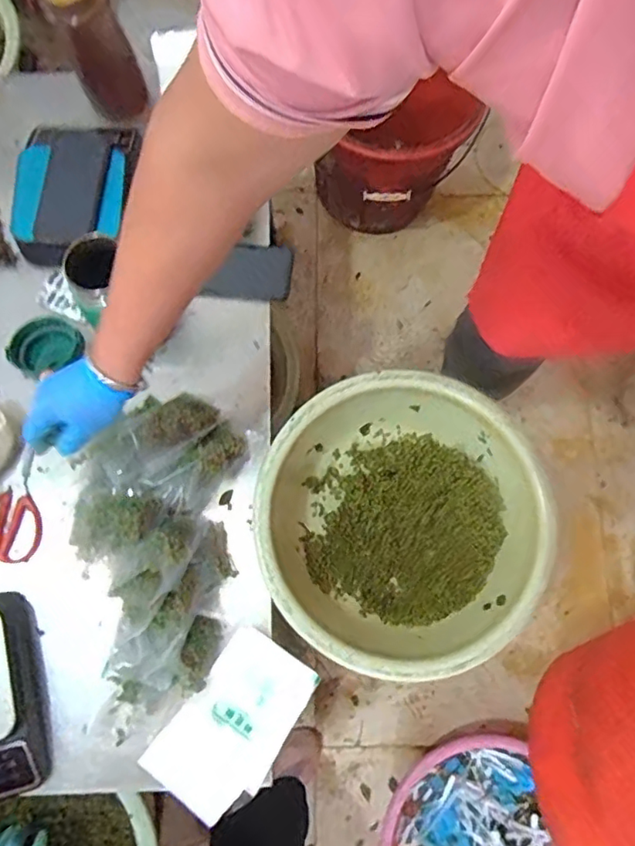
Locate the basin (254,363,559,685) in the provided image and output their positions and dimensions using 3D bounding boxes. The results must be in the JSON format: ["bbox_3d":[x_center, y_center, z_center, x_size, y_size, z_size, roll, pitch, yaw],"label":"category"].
[{"bbox_3d":[0.101,0.134,0.764,0.346,0.134,0.370,0,77,1],"label":"basin"}]

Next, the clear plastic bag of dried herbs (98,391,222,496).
[{"bbox_3d":[-0.197,0.019,0.686,0.150,0.038,0.063,-39,81,-9],"label":"clear plastic bag of dried herbs"}]

